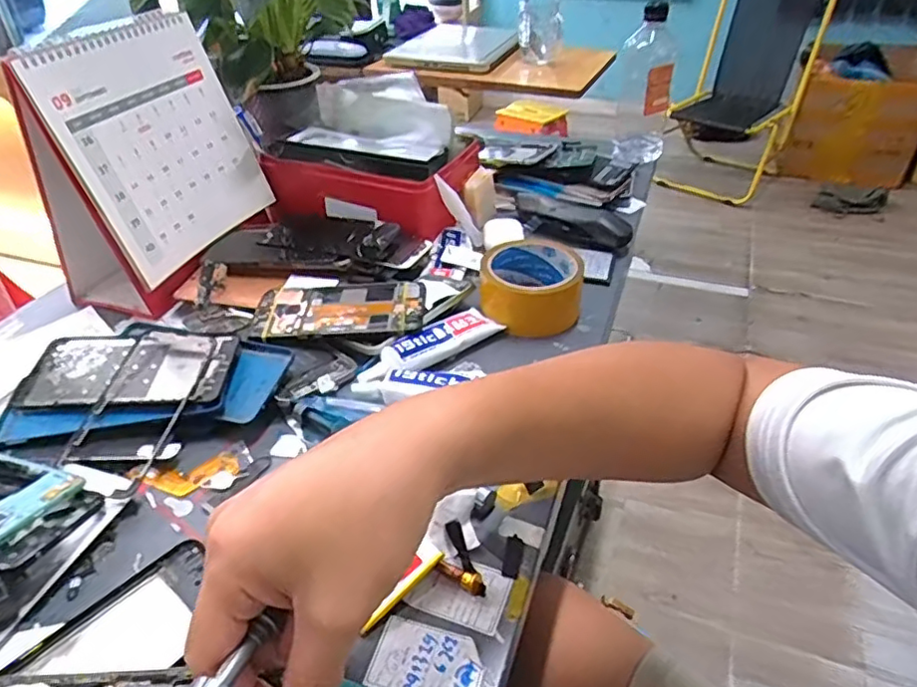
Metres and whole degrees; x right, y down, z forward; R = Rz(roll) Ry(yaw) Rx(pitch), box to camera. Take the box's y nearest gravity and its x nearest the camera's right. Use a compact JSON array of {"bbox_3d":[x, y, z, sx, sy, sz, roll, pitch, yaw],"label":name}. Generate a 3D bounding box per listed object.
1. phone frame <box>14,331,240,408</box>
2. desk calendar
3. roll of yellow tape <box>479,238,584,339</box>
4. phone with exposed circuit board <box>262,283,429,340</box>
[{"bbox_3d":[-0.258,0.020,0.489,0.157,0.006,0.073,-1,47,4],"label":"phone frame"},{"bbox_3d":[-0.296,-0.177,0.604,0.106,0.217,0.209,12,40,18],"label":"desk calendar"},{"bbox_3d":[0.068,-0.055,0.582,0.091,0.049,0.093,-1,38,1],"label":"roll of yellow tape"},{"bbox_3d":[-0.099,-0.032,0.554,0.136,0.013,0.070,1,38,4],"label":"phone with exposed circuit board"}]

